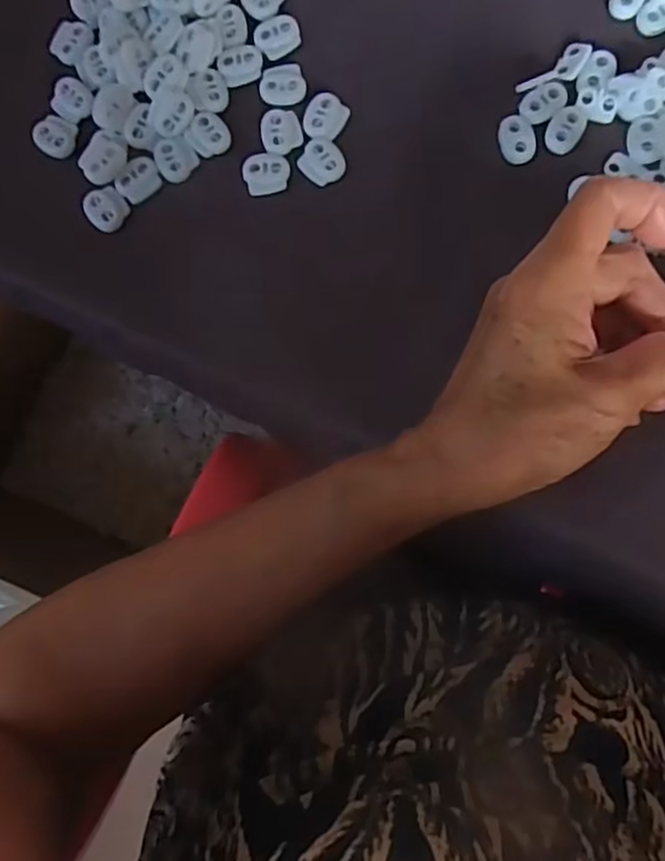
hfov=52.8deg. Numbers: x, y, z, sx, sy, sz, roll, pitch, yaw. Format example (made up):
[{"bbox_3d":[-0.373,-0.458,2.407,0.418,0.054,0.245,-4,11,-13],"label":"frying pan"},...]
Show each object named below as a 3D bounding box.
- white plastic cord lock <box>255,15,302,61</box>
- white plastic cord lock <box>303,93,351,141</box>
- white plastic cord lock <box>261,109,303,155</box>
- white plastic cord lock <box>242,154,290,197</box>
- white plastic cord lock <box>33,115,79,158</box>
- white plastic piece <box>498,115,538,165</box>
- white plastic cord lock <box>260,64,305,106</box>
[{"bbox_3d":[-0.027,-0.193,0.327,0.022,0.004,0.020,-29,82,2],"label":"white plastic cord lock"},{"bbox_3d":[-0.004,-0.150,0.319,0.019,0.004,0.022,29,87,8],"label":"white plastic cord lock"},{"bbox_3d":[-0.025,-0.144,0.321,0.019,0.004,0.023,-9,83,4],"label":"white plastic cord lock"},{"bbox_3d":[-0.032,-0.124,0.321,0.022,0.004,0.019,-8,83,5],"label":"white plastic cord lock"},{"bbox_3d":[-0.139,-0.148,0.336,0.020,0.006,0.019,29,87,8],"label":"white plastic cord lock"},{"bbox_3d":[0.085,-0.135,0.308,0.016,0.004,0.023,-19,82,3],"label":"white plastic piece"},{"bbox_3d":[-0.024,-0.168,0.323,0.022,0.004,0.022,-1,83,5],"label":"white plastic cord lock"}]

